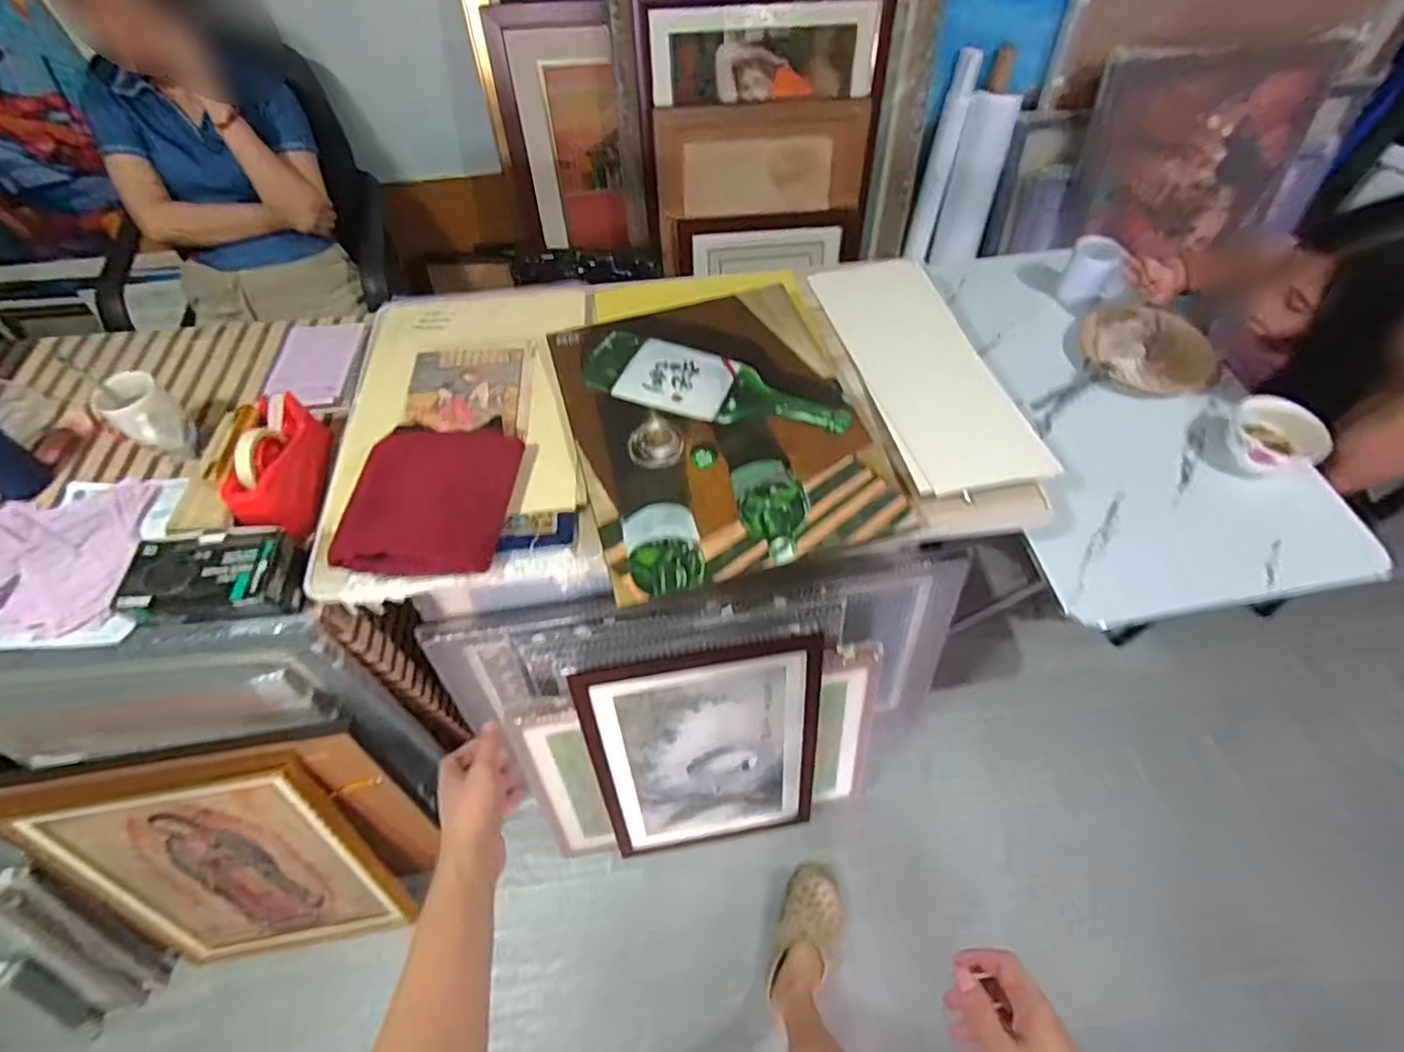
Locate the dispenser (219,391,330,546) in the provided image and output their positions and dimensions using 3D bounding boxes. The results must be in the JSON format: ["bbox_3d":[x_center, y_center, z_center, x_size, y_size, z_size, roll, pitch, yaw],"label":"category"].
[{"bbox_3d":[-0.595,-0.090,0.901,0.057,0.122,0.201,-4,57,-2],"label":"dispenser"}]

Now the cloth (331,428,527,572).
[{"bbox_3d":[-0.348,-0.041,0.830,0.186,0.069,0.208,2,57,1],"label":"cloth"}]

